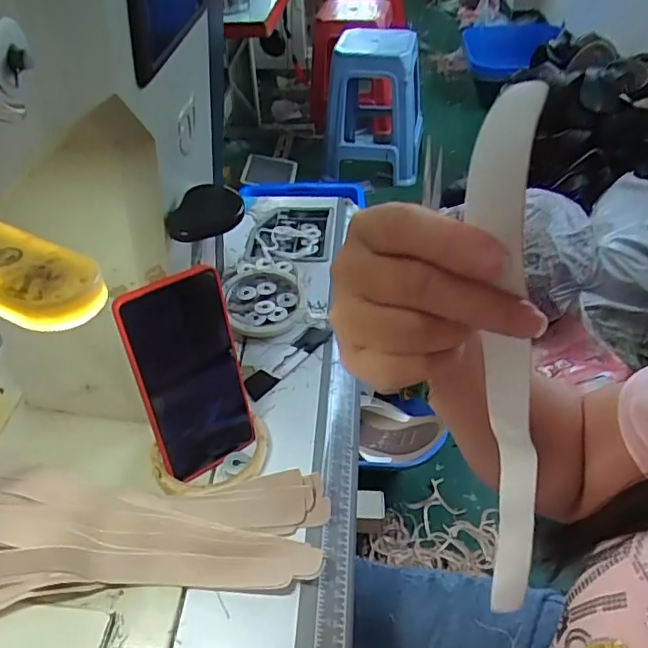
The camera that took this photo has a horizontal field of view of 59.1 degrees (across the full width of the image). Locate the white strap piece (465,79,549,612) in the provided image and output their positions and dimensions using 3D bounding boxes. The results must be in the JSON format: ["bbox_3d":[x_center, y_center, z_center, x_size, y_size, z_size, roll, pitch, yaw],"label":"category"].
[{"bbox_3d":[0.088,0.052,0.268,0.025,0.316,0.032,-3,42,17],"label":"white strap piece"}]

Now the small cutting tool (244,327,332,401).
[{"bbox_3d":[-0.036,0.033,0.558,0.026,0.004,0.108,31,52,29],"label":"small cutting tool"}]

